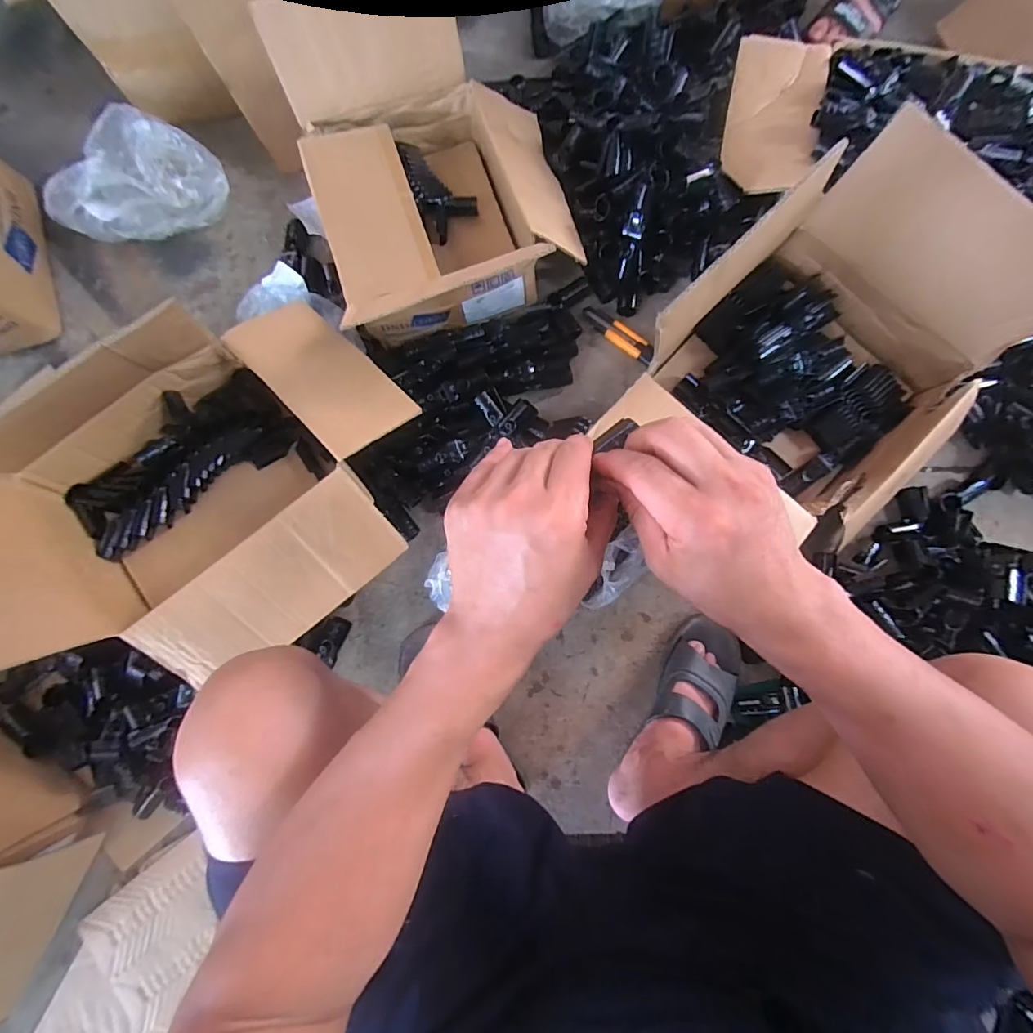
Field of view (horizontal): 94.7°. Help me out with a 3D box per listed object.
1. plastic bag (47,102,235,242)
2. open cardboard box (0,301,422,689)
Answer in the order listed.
[{"bbox_3d":[-0.625,-0.536,0.788,0.254,0.106,0.184,-42,82,-5],"label":"plastic bag"},{"bbox_3d":[-0.368,-0.038,0.566,0.474,0.217,0.370,-39,82,-5],"label":"open cardboard box"}]

